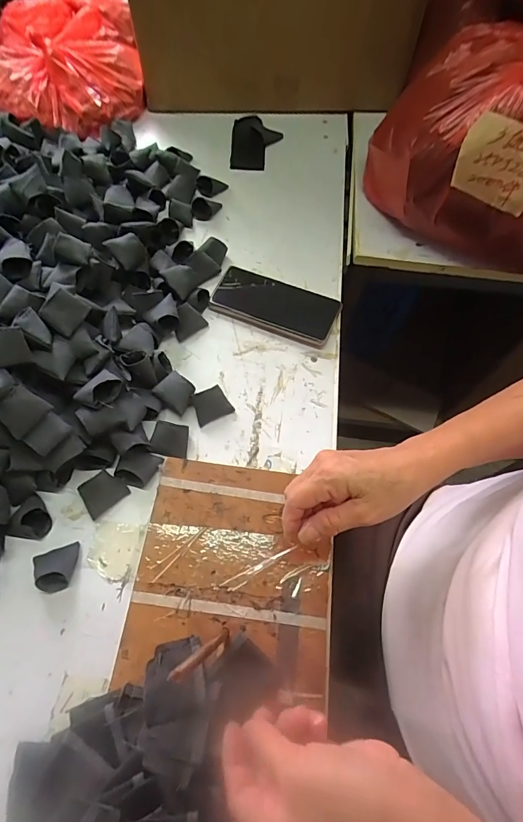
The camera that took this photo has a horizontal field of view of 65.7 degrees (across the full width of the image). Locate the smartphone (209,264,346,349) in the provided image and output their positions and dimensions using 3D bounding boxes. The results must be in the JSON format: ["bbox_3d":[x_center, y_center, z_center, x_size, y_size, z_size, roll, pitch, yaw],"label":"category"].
[{"bbox_3d":[0.017,-0.138,0.526,0.160,0.016,0.077,23,65,8],"label":"smartphone"}]

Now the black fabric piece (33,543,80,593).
[{"bbox_3d":[-0.190,0.143,0.371,0.039,0.024,0.039,-18,61,-8],"label":"black fabric piece"}]

